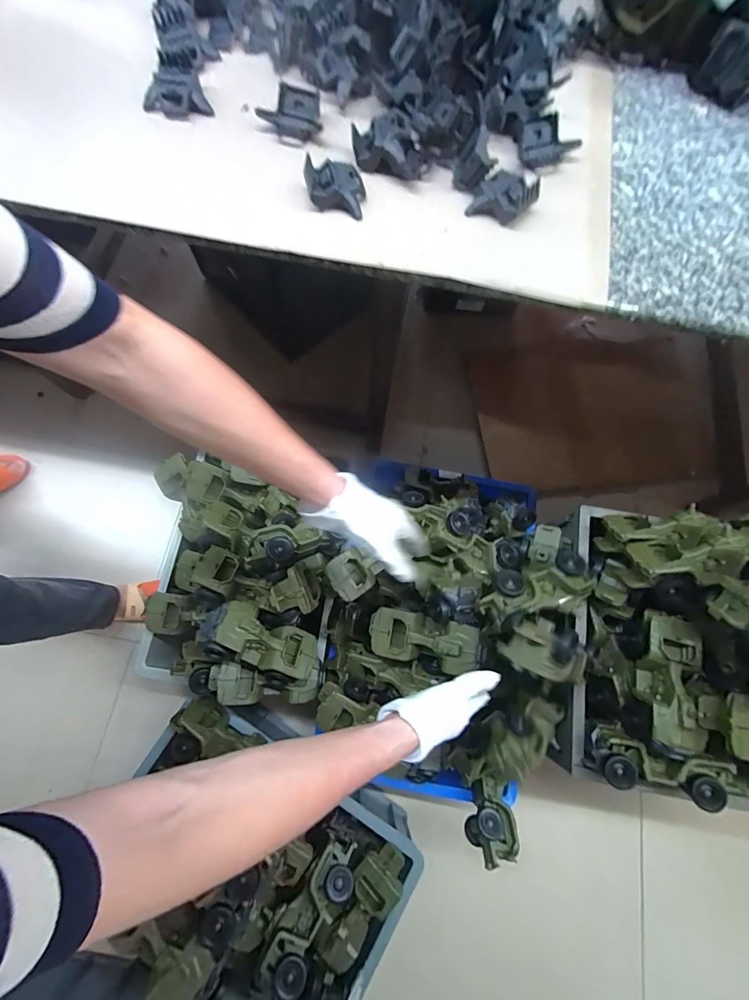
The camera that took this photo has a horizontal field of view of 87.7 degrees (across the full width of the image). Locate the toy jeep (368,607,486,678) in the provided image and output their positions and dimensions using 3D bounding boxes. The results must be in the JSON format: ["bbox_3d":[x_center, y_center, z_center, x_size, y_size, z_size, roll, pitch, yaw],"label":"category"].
[{"bbox_3d":[0.080,0.233,0.638,0.175,0.073,0.085,16,75,2],"label":"toy jeep"}]

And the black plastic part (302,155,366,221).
[{"bbox_3d":[-0.038,-0.299,0.371,0.056,0.024,0.044,7,74,0],"label":"black plastic part"}]

